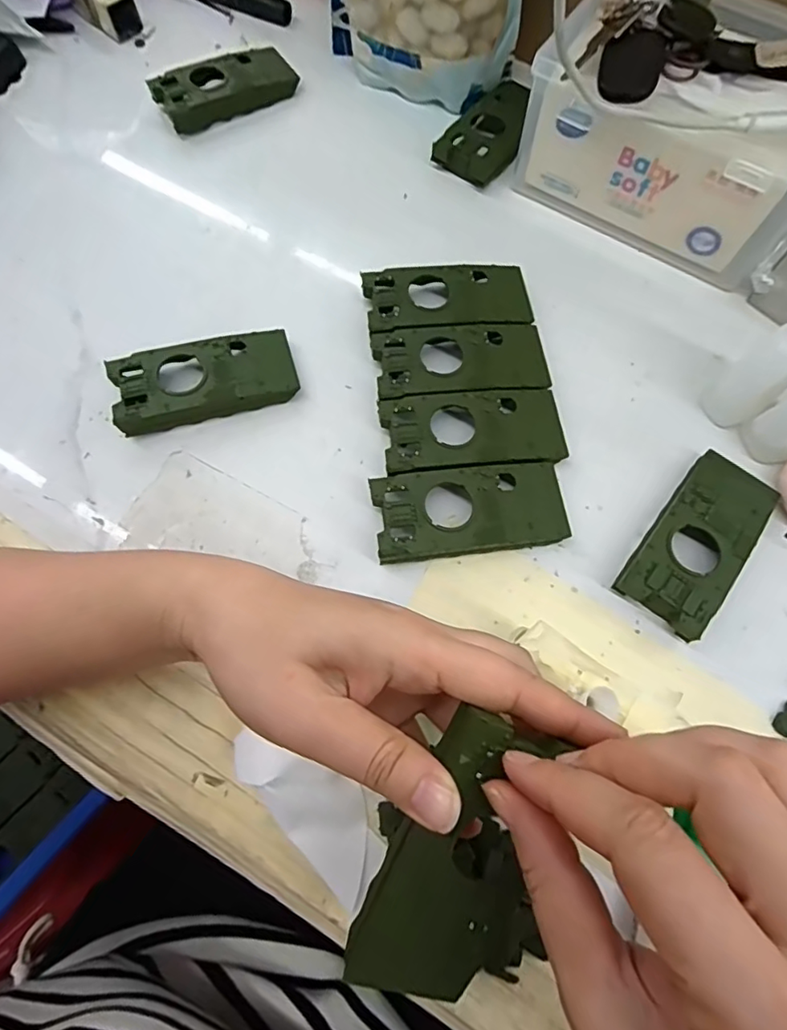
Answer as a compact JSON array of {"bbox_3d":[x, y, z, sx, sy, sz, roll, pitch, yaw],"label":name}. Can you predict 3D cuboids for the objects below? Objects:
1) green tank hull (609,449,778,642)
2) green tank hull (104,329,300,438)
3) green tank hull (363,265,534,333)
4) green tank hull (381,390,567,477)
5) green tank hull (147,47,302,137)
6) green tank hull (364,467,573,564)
[{"bbox_3d":[0.166,0.013,0.292,0.047,0.021,0.102,37,74,11],"label":"green tank hull"},{"bbox_3d":[-0.112,-0.080,0.324,0.104,0.021,0.047,-15,72,-6],"label":"green tank hull"},{"bbox_3d":[0.034,-0.134,0.345,0.102,0.019,0.047,-8,71,-3],"label":"green tank hull"},{"bbox_3d":[0.046,-0.046,0.313,0.103,0.020,0.046,-7,71,-3],"label":"green tank hull"},{"bbox_3d":[-0.127,-0.324,0.408,0.103,0.020,0.045,-31,74,-11],"label":"green tank hull"},{"bbox_3d":[0.042,0.000,0.296,0.103,0.020,0.047,-6,71,-3],"label":"green tank hull"}]

